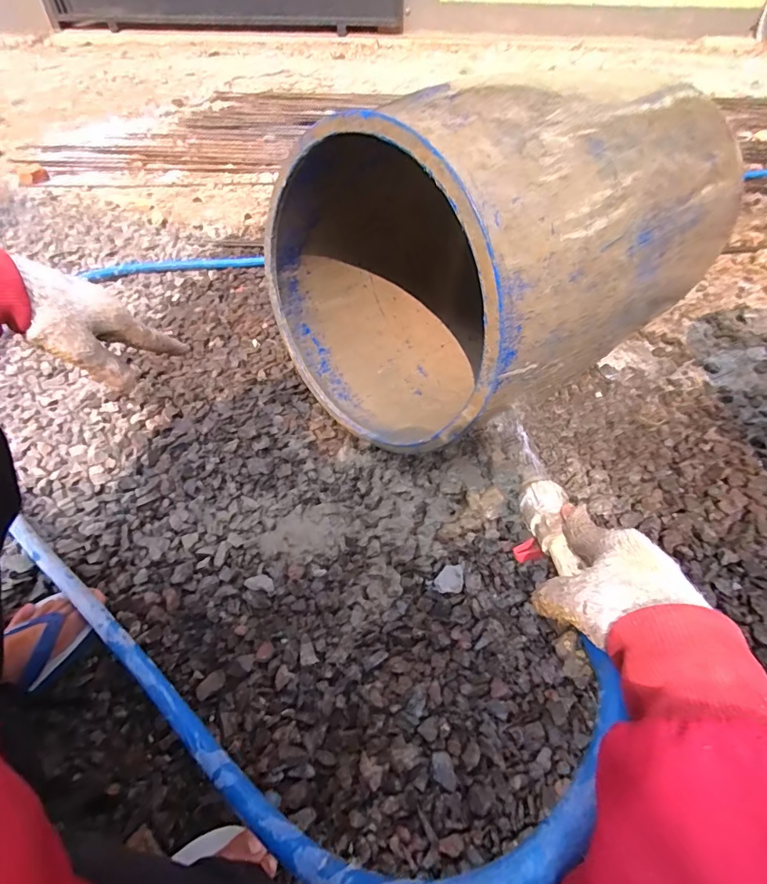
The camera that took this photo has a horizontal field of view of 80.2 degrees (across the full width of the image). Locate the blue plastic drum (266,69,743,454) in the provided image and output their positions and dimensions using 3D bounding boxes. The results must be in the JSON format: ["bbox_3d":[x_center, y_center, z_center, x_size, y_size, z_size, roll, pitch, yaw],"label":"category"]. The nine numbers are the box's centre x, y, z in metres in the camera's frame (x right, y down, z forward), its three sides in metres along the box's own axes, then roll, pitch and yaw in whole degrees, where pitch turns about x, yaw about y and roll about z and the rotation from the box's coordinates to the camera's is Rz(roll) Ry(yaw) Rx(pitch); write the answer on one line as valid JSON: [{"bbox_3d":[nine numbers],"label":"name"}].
[{"bbox_3d":[0.192,-0.324,0.779,0.691,0.496,0.507,-37,59,-27],"label":"blue plastic drum"}]

